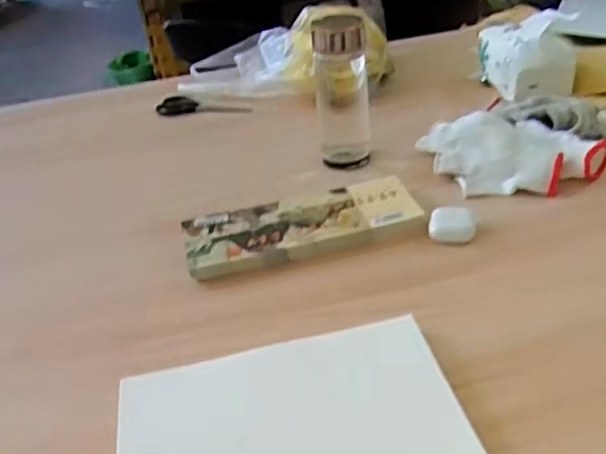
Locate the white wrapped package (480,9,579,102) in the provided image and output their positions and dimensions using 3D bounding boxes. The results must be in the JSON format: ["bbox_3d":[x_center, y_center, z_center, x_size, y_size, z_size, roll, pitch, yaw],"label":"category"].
[{"bbox_3d":[0.341,-0.263,0.970,0.114,0.097,0.145,-7,33,0],"label":"white wrapped package"}]

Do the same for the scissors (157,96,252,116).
[{"bbox_3d":[-0.168,-0.207,1.084,0.151,0.009,0.059,-3,46,-10],"label":"scissors"}]

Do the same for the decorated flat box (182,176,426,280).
[{"bbox_3d":[-0.001,-0.002,0.726,0.259,0.020,0.094,-13,34,-9],"label":"decorated flat box"}]

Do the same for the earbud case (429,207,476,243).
[{"bbox_3d":[0.162,-0.003,0.697,0.047,0.029,0.026,-2,34,8],"label":"earbud case"}]

